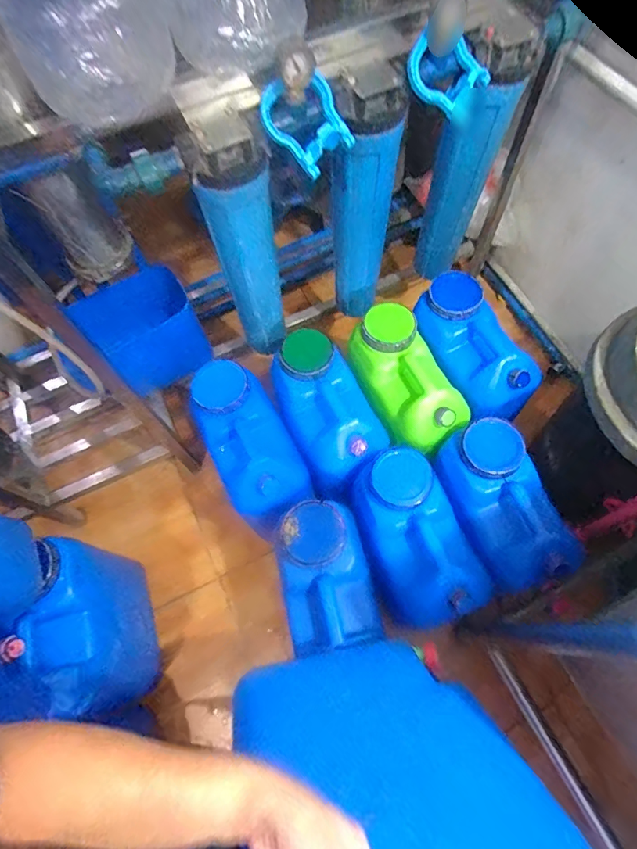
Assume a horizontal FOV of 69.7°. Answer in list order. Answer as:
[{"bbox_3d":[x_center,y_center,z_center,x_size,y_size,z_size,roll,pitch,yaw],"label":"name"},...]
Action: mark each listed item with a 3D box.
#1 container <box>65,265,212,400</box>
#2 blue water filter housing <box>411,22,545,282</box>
[{"bbox_3d":[-0.458,-0.225,1.199,0.293,0.237,0.151,-28,67,-9],"label":"container"},{"bbox_3d":[0.301,-0.511,0.969,0.138,0.520,0.105,17,68,11],"label":"blue water filter housing"}]

